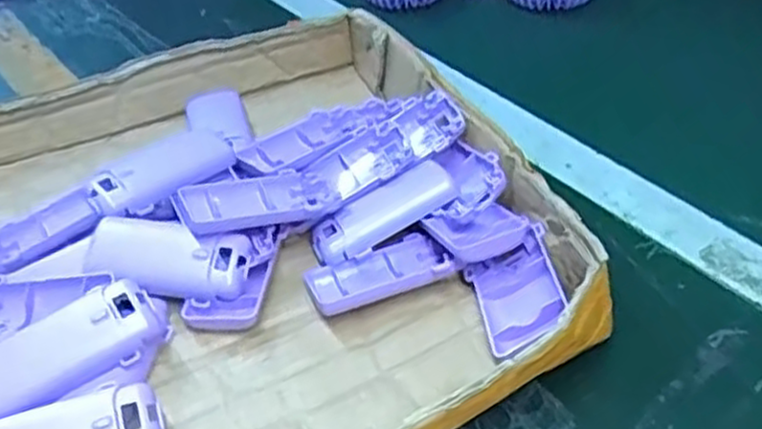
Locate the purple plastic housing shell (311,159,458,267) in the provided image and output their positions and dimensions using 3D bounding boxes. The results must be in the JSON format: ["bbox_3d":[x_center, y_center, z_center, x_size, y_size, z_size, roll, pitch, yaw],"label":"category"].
[{"bbox_3d":[0.001,-0.001,0.477,0.094,0.010,0.037,-31,46,-6],"label":"purple plastic housing shell"}]

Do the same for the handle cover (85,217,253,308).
[{"bbox_3d":[-0.126,0.025,0.443,0.095,0.016,0.049,6,43,11],"label":"handle cover"}]

